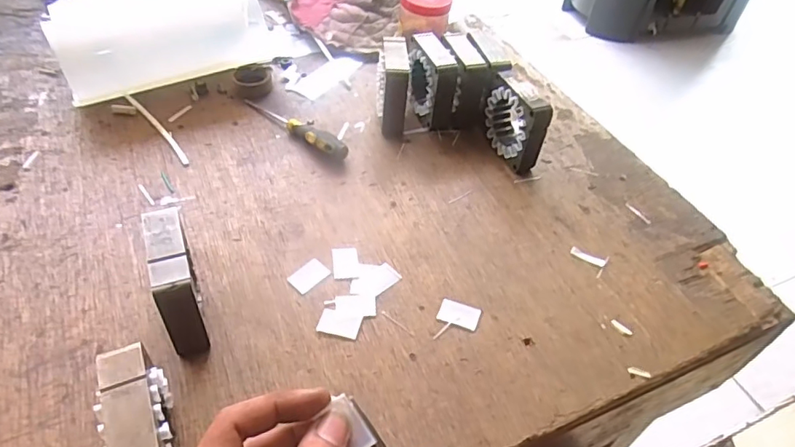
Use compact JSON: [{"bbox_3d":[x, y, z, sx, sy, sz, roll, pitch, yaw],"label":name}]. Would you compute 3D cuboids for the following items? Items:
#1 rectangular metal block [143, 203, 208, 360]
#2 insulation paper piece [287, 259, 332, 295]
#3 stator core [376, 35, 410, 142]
[{"bbox_3d":[-0.147,0.043,0.361,0.025,0.076,0.078,-16,50,-19],"label":"rectangular metal block"},{"bbox_3d":[-0.070,0.041,0.421,0.022,0.004,0.030,33,53,23],"label":"insulation paper piece"},{"bbox_3d":[-0.006,-0.137,0.543,0.031,0.078,0.069,3,47,-3],"label":"stator core"}]

